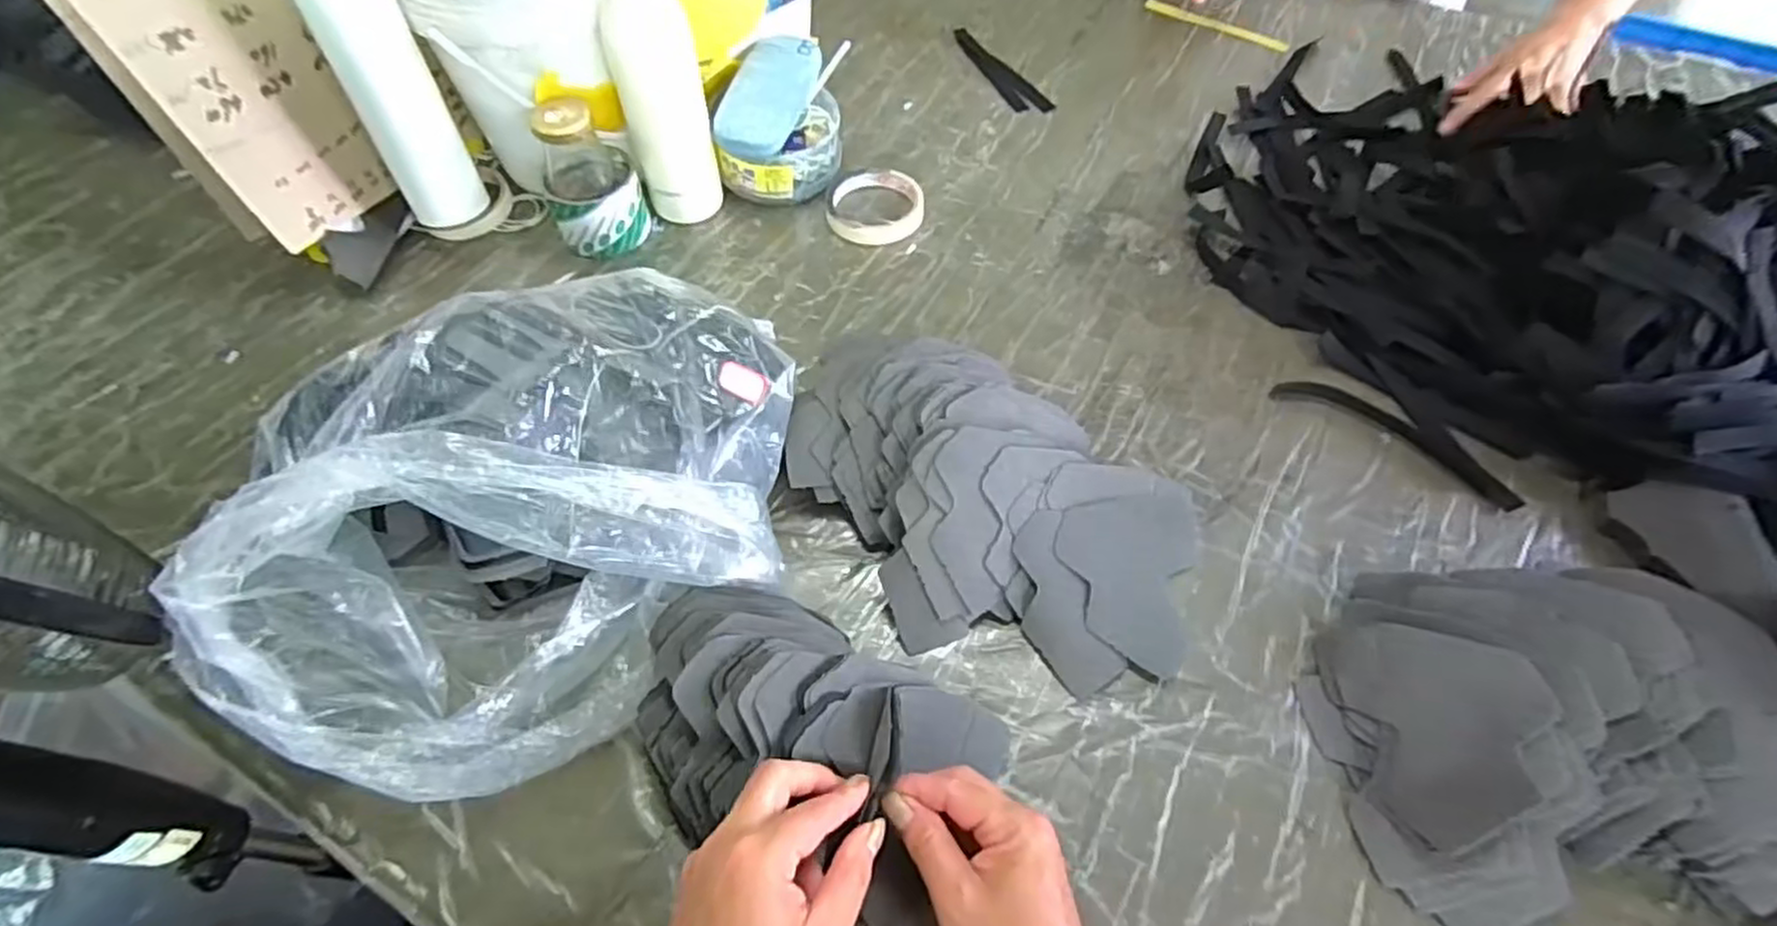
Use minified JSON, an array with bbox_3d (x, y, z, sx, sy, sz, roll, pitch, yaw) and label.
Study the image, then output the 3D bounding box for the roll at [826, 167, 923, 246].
[{"bbox_3d":[-0.012,-0.241,0.714,0.090,0.015,0.090,-1,58,1],"label":"roll"}]

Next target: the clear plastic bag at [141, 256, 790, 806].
[{"bbox_3d":[-0.212,0.033,0.460,0.294,0.157,0.291,-2,58,0],"label":"clear plastic bag"}]

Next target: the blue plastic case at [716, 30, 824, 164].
[{"bbox_3d":[-0.107,-0.338,0.693,0.061,0.035,0.153,12,59,9],"label":"blue plastic case"}]

